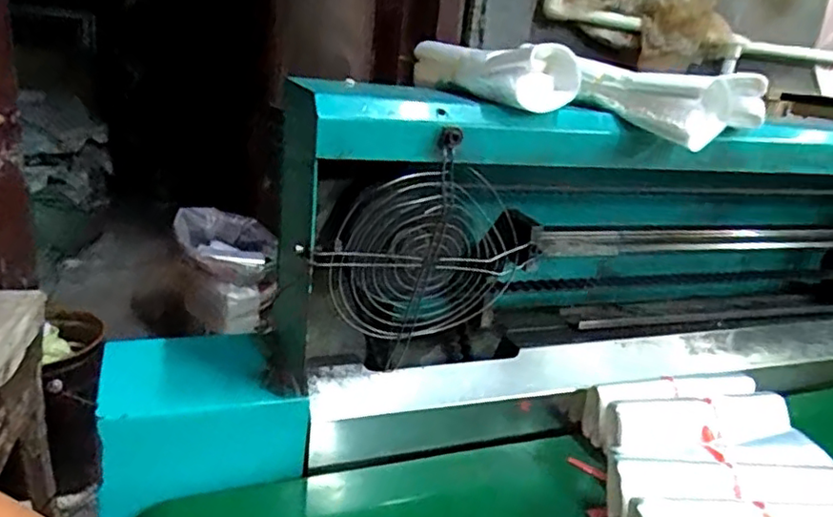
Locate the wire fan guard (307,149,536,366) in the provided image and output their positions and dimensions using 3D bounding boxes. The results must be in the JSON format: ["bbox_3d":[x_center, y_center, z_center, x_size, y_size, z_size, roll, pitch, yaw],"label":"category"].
[{"bbox_3d":[0.010,0.003,0.537,0.162,0.183,0.021,-35,41,-3],"label":"wire fan guard"}]

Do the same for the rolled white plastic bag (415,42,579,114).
[{"bbox_3d":[0.066,-0.180,0.589,0.071,0.049,0.200,-3,22,-24],"label":"rolled white plastic bag"}]

